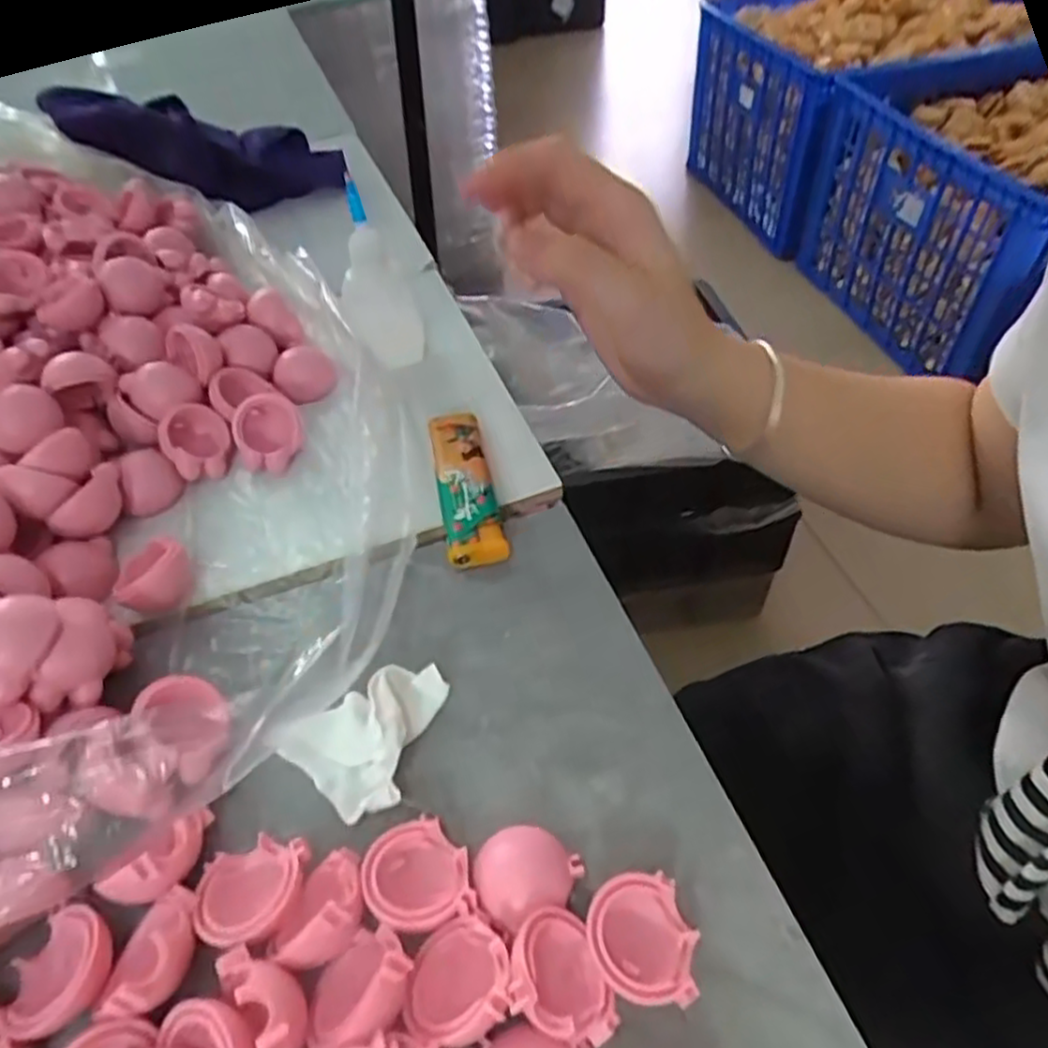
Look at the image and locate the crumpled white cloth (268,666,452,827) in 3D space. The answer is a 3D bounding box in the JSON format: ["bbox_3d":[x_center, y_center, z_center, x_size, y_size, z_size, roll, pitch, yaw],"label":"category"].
[{"bbox_3d":[-0.049,0.069,0.229,0.056,0.016,0.043,-23,51,-15],"label":"crumpled white cloth"}]

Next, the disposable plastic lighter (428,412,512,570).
[{"bbox_3d":[-0.024,-0.016,0.302,0.023,0.016,0.077,-10,49,-5],"label":"disposable plastic lighter"}]

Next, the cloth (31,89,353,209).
[{"bbox_3d":[-0.204,-0.241,0.458,0.172,0.046,0.058,1,44,-27],"label":"cloth"}]

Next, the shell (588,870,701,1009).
[{"bbox_3d":[0.031,0.111,0.191,0.027,0.015,0.030,-3,49,1],"label":"shell"}]

